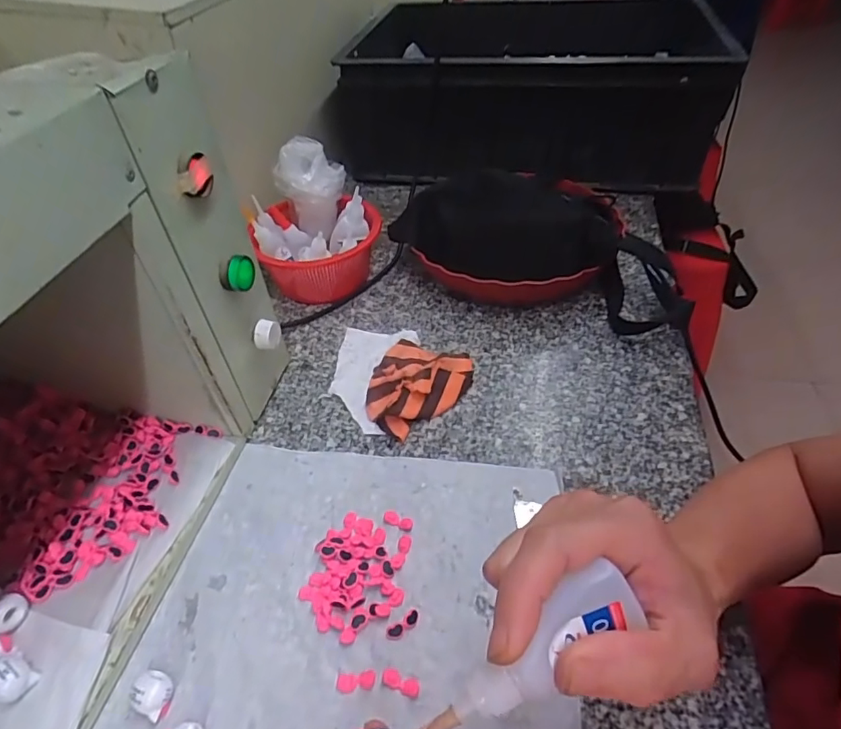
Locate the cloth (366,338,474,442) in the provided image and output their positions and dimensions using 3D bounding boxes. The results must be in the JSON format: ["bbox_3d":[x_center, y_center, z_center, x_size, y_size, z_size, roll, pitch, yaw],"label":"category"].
[{"bbox_3d":[-0.007,0.015,0.492,0.085,0.024,0.108,33,55,31],"label":"cloth"}]

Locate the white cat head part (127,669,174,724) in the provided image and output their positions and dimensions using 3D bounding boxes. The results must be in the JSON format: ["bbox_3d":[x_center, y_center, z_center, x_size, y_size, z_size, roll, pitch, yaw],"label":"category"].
[{"bbox_3d":[-0.164,0.202,0.320,0.021,0.019,0.022,-2,45,2],"label":"white cat head part"}]

